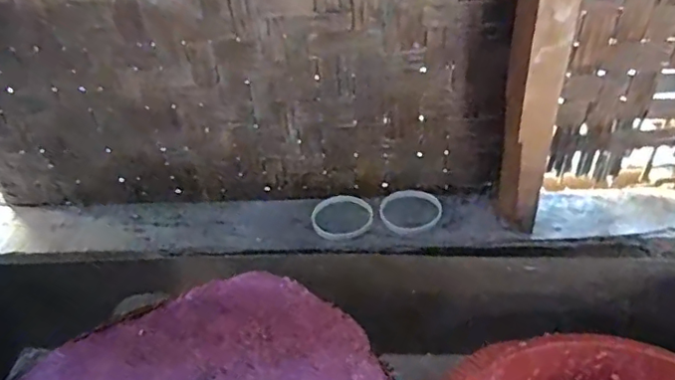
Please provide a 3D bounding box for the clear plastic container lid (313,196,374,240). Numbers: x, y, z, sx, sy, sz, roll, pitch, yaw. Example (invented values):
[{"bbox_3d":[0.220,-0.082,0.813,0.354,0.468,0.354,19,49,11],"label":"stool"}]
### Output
[{"bbox_3d":[0.007,0.038,0.821,0.090,0.005,0.090,-3,40,3],"label":"clear plastic container lid"}]

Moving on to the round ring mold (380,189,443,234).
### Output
[{"bbox_3d":[0.107,0.028,0.823,0.092,0.008,0.084,-3,40,3],"label":"round ring mold"}]

